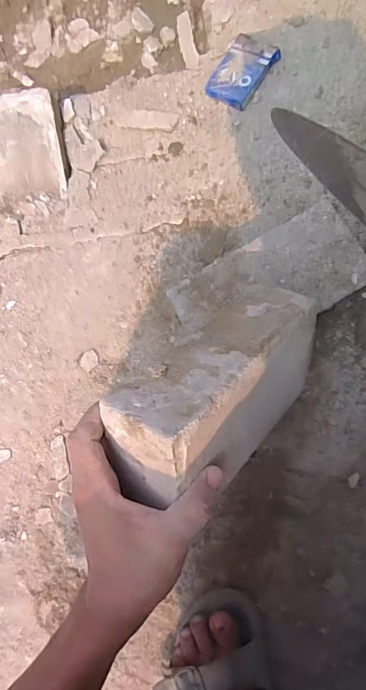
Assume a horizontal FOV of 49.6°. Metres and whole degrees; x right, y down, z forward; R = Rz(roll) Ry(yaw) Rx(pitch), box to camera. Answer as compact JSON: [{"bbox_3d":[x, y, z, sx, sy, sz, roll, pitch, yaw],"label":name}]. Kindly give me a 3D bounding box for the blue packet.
[{"bbox_3d":[0.079,-0.371,0.537,0.063,0.018,0.094,36,88,9],"label":"blue packet"}]

